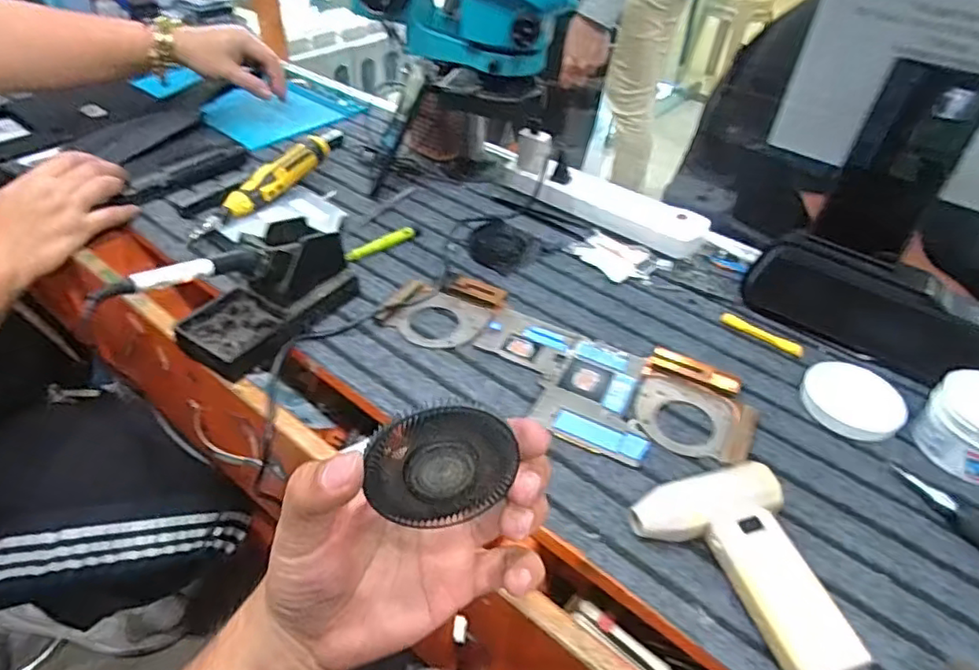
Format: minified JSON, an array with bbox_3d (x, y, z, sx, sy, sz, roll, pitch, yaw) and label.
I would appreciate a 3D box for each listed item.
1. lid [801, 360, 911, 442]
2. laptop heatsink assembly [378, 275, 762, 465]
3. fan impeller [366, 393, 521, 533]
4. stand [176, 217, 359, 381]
[{"bbox_3d":[0.314,0.056,0.524,0.065,0.020,0.078,-21,47,-26],"label":"lid"},{"bbox_3d":[0.058,0.027,0.549,0.343,0.014,0.133,22,44,19],"label":"laptop heatsink assembly"},{"bbox_3d":[-0.018,0.051,0.233,0.055,0.059,0.004,-20,28,-8],"label":"fan impeller"},{"bbox_3d":[-0.205,-0.047,0.558,0.088,0.078,0.160,26,46,23],"label":"stand"}]

